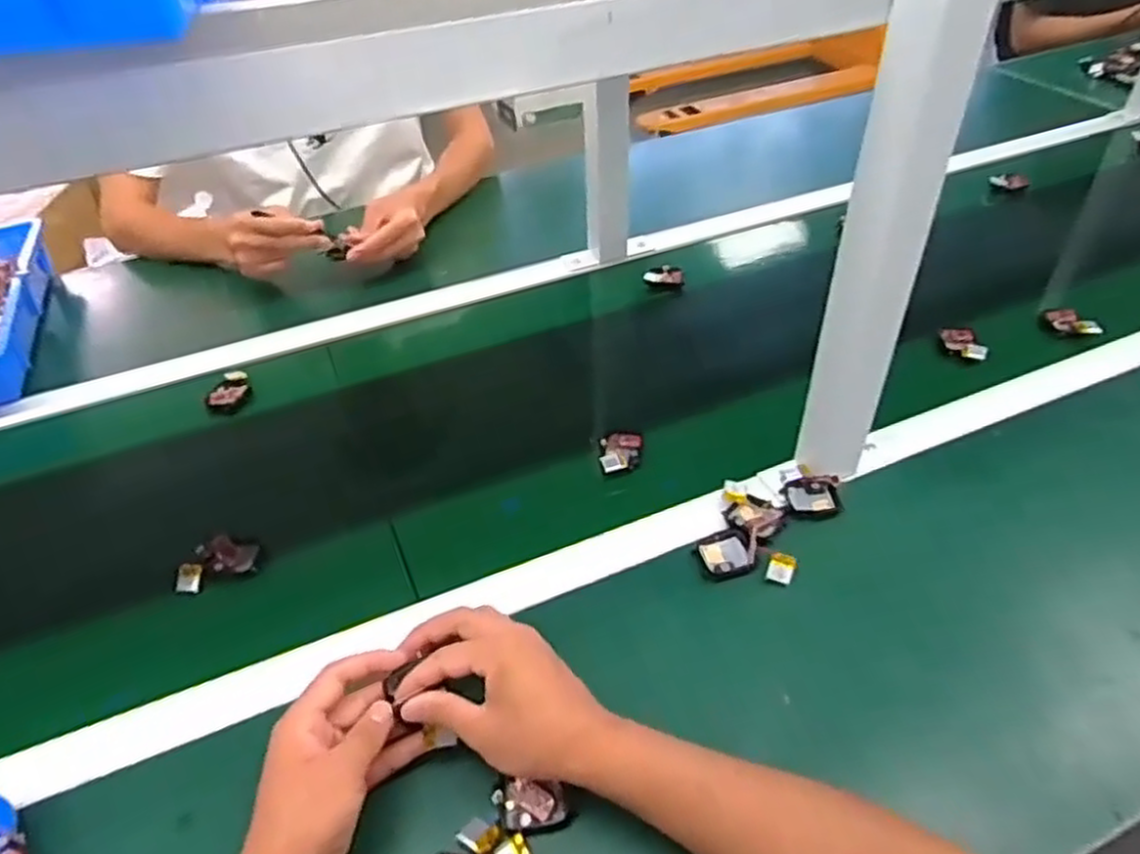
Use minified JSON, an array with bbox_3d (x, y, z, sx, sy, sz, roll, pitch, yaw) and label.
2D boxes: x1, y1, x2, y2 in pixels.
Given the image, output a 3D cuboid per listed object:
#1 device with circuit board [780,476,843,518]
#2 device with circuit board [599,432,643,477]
[{"bbox_3d":[0.207,0.059,0.644,0.046,0.016,0.040,3,43,8],"label":"device with circuit board"},{"bbox_3d":[0.048,0.023,0.700,0.040,0.011,0.056,-2,42,3],"label":"device with circuit board"}]

